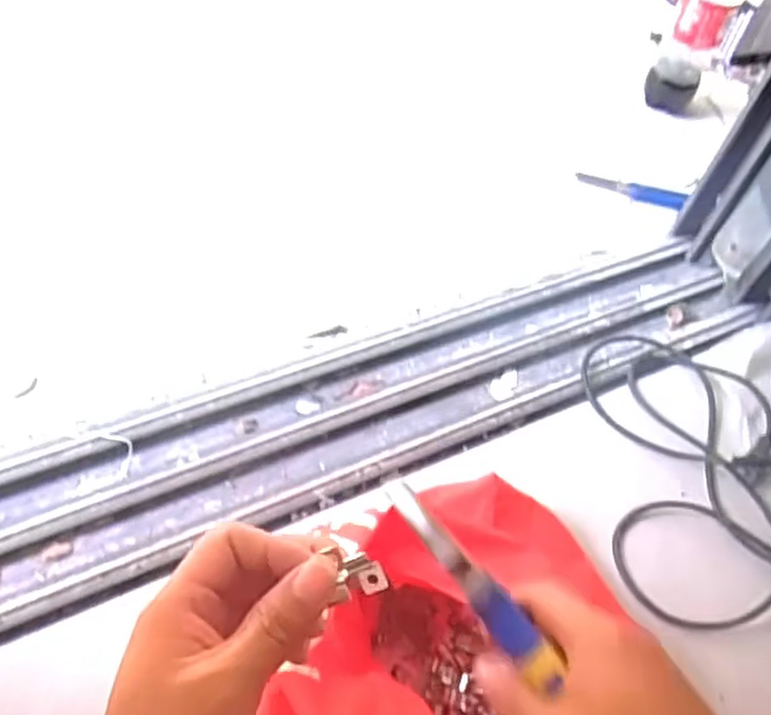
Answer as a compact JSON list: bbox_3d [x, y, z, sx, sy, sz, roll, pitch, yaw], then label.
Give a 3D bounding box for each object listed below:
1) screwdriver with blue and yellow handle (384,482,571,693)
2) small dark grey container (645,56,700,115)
[{"bbox_3d":[0.041,0.106,0.341,0.017,0.012,0.113,-35,77,-29],"label":"screwdriver with blue and yellow handle"},{"bbox_3d":[0.469,-0.443,1.153,0.084,0.059,0.086,28,54,14],"label":"small dark grey container"}]

